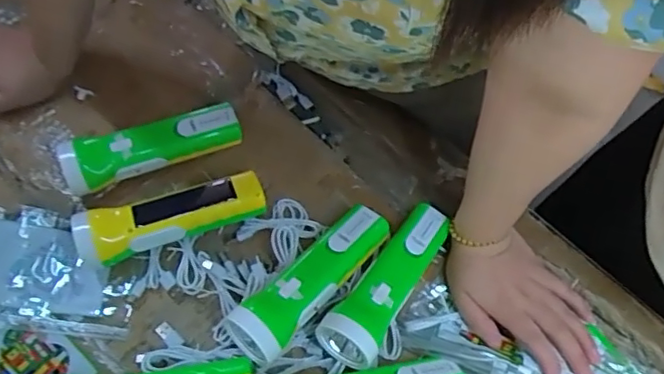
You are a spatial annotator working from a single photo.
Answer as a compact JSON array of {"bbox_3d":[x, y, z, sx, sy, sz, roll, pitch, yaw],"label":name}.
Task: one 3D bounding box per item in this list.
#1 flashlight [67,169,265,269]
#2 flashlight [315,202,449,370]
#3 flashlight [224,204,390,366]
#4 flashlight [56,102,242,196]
[{"bbox_3d":[-0.151,0.026,0.549,0.175,0.055,0.056,-19,65,-8],"label":"flashlight"},{"bbox_3d":[0.052,0.082,0.524,0.050,0.059,0.169,30,68,15],"label":"flashlight"},{"bbox_3d":[-0.017,0.082,0.523,0.054,0.055,0.176,37,58,16],"label":"flashlight"},{"bbox_3d":[-0.178,-0.042,0.583,0.174,0.055,0.053,-21,65,-9],"label":"flashlight"}]

